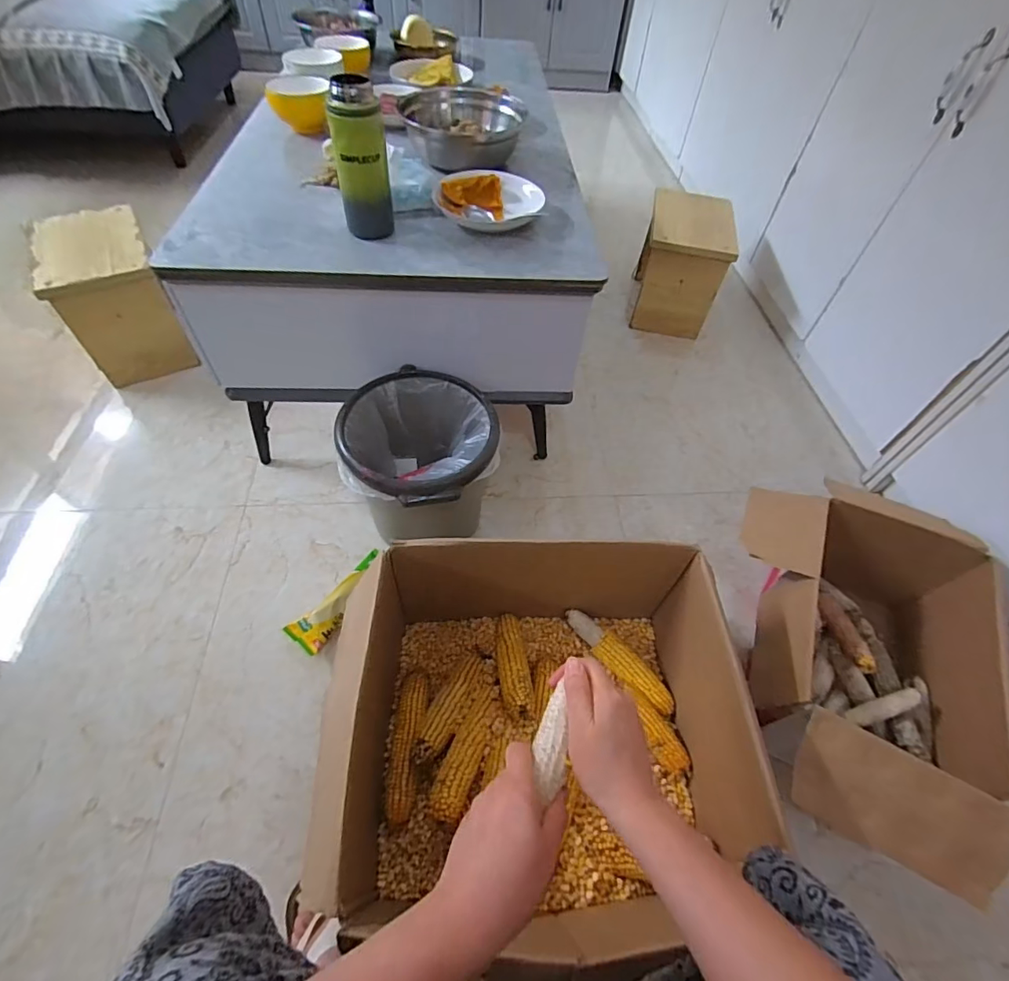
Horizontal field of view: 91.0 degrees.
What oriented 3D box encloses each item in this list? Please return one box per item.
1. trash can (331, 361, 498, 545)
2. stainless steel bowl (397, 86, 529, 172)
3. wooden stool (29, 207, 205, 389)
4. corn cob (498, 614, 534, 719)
[{"bbox_3d":[-0.151,-0.033,0.928,0.264,0.245,0.271,1,54,-3],"label":"trash can"},{"bbox_3d":[-0.077,-0.717,0.978,0.204,0.094,0.190,2,54,-3],"label":"stainless steel bowl"},{"bbox_3d":[-0.935,-0.464,1.213,0.206,0.277,0.320,-24,59,-20],"label":"wooden stool"},{"bbox_3d":[0.014,0.276,0.801,0.045,0.039,0.191,-2,34,-6],"label":"corn cob"}]

